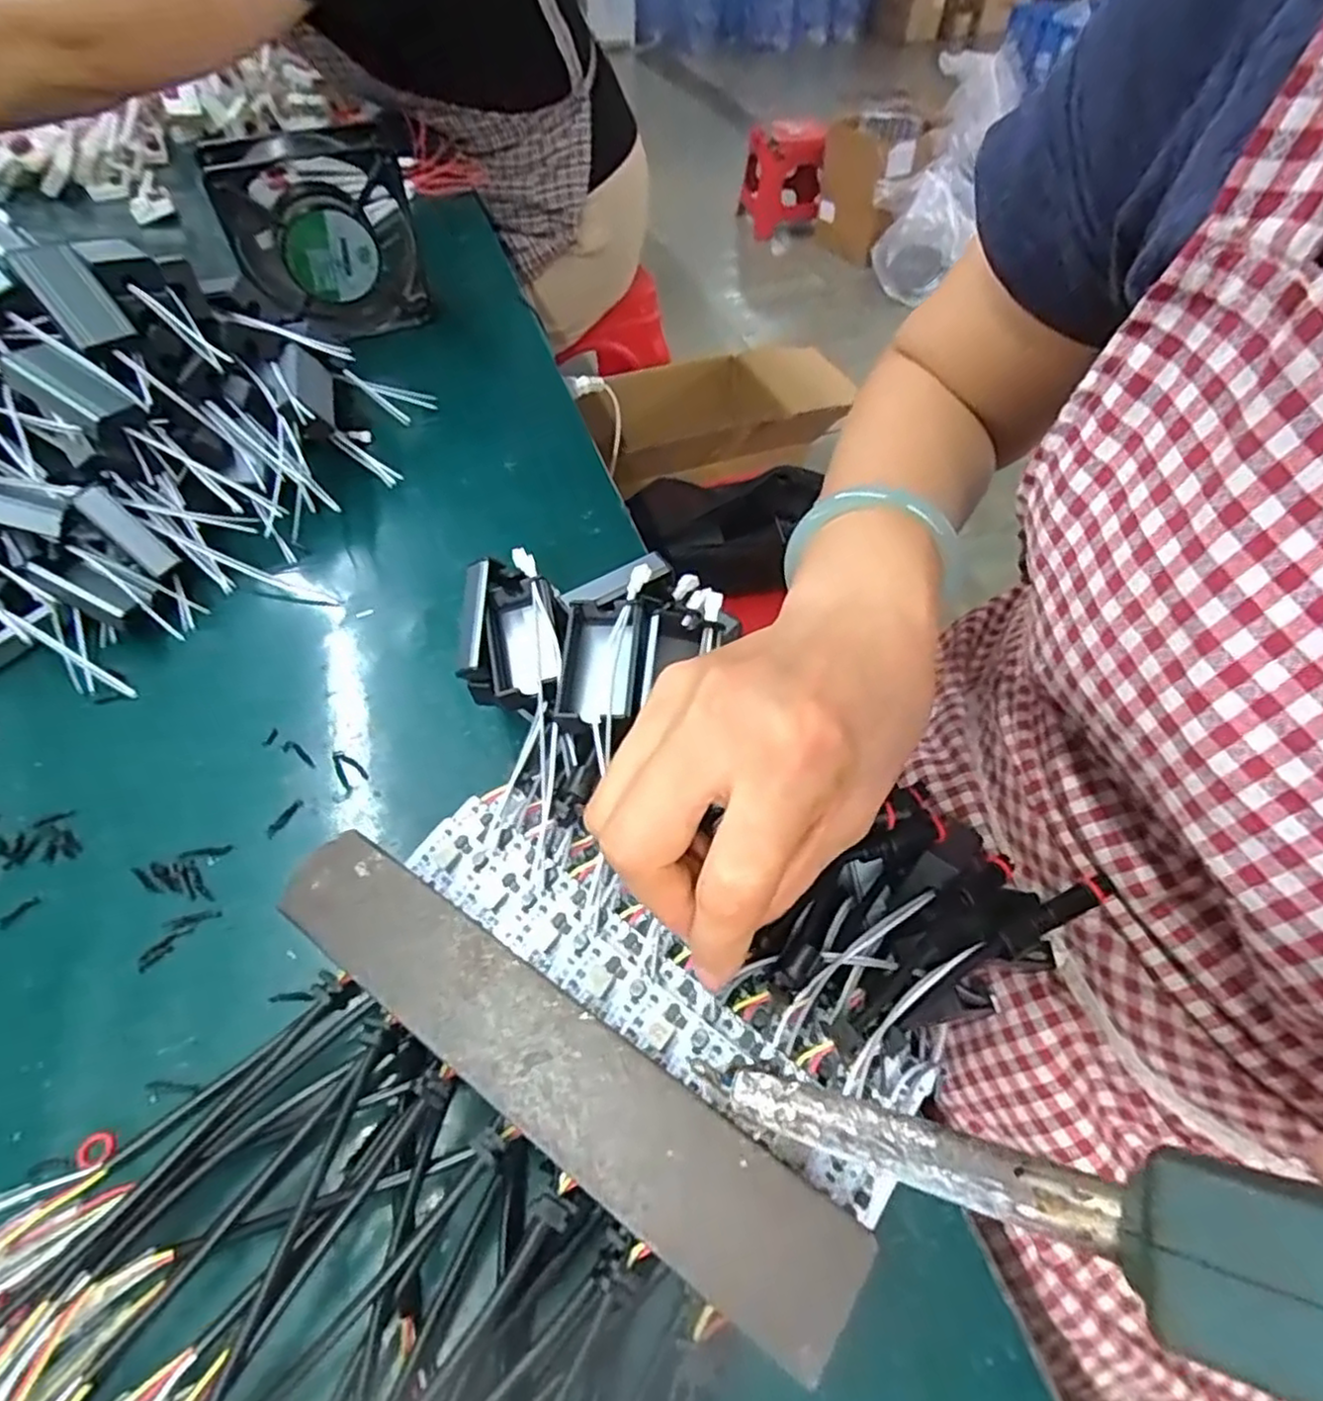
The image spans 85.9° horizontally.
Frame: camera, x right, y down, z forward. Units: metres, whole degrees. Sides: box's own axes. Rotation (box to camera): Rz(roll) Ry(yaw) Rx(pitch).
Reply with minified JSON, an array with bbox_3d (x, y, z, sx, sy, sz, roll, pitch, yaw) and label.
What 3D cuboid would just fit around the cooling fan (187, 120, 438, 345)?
[{"bbox_3d":[-0.228,-0.312,0.492,0.116,0.128,0.034,-18,54,-14],"label":"cooling fan"}]

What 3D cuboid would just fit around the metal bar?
[{"bbox_3d":[-0.037,0.099,0.204,0.196,0.009,0.033,29,57,22],"label":"metal bar"}]

